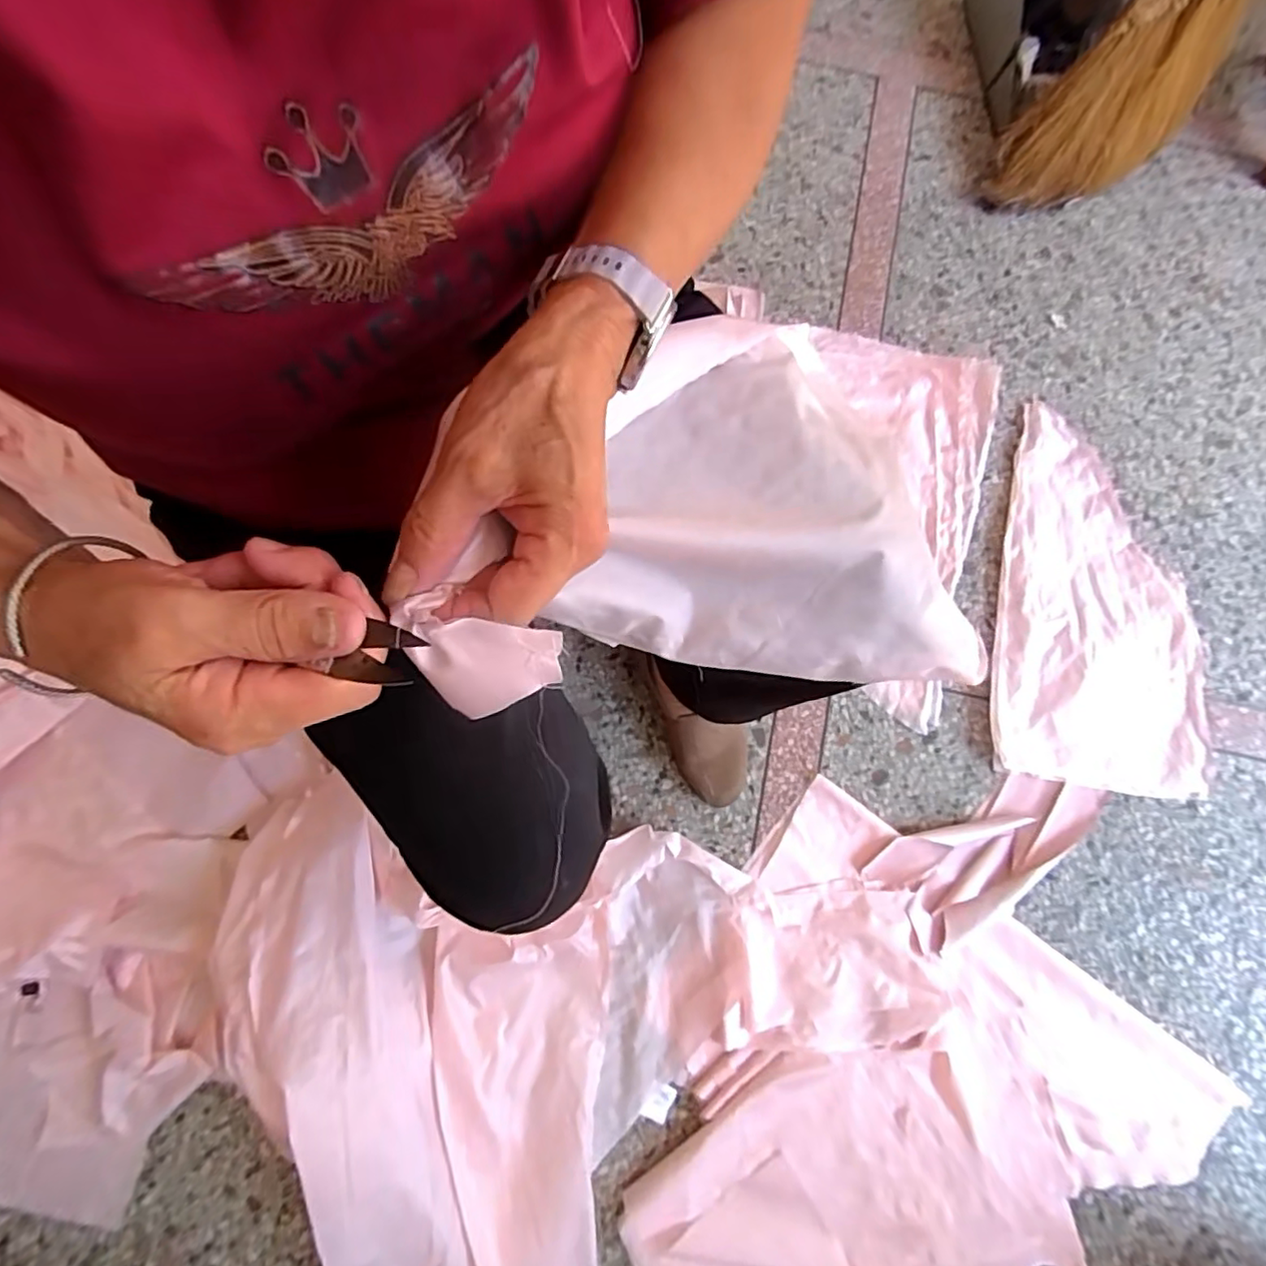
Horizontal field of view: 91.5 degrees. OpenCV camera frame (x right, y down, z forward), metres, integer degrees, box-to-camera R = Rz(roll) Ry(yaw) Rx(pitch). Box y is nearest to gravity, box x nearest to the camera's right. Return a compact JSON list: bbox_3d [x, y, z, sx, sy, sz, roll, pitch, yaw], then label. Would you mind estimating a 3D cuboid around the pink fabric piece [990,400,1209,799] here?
[{"bbox_3d":[0.642,-0.050,0.847,0.273,0.016,0.507,10,78,0],"label":"pink fabric piece"}]

